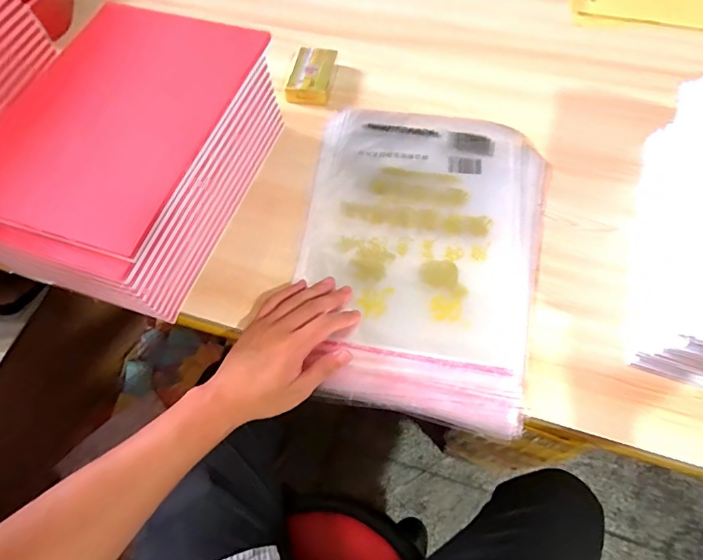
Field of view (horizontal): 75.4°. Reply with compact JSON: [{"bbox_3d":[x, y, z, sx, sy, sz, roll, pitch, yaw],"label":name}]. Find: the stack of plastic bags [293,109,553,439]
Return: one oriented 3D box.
[{"bbox_3d":[0.074,-0.045,0.502,0.258,0.013,0.371,12,63,6],"label":"stack of plastic bags"}]

